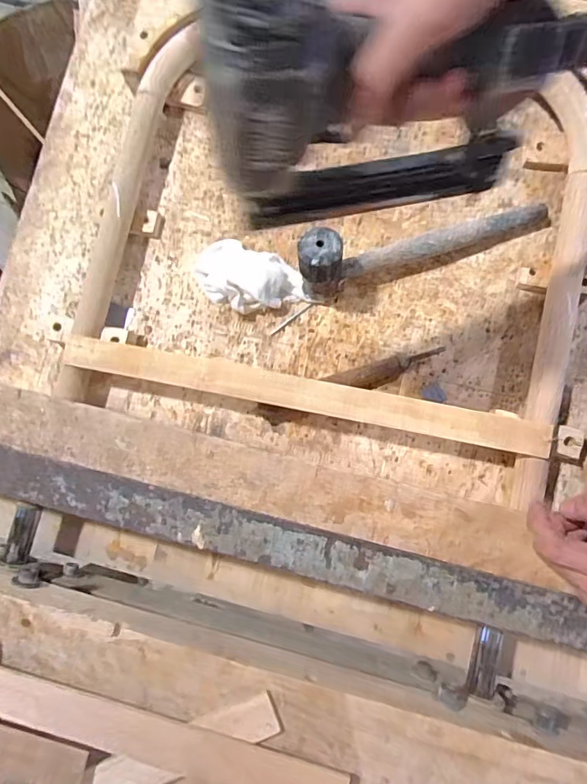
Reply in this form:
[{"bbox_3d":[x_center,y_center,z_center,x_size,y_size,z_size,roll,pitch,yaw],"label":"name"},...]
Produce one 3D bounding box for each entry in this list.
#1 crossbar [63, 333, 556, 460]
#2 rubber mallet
[{"bbox_3d":[0.005,-0.005,0.507,0.510,0.033,0.045,11,84,6],"label":"crossbar"},{"bbox_3d":[0.148,-0.176,0.527,0.297,0.094,0.053,-19,82,2],"label":"rubber mallet"}]

